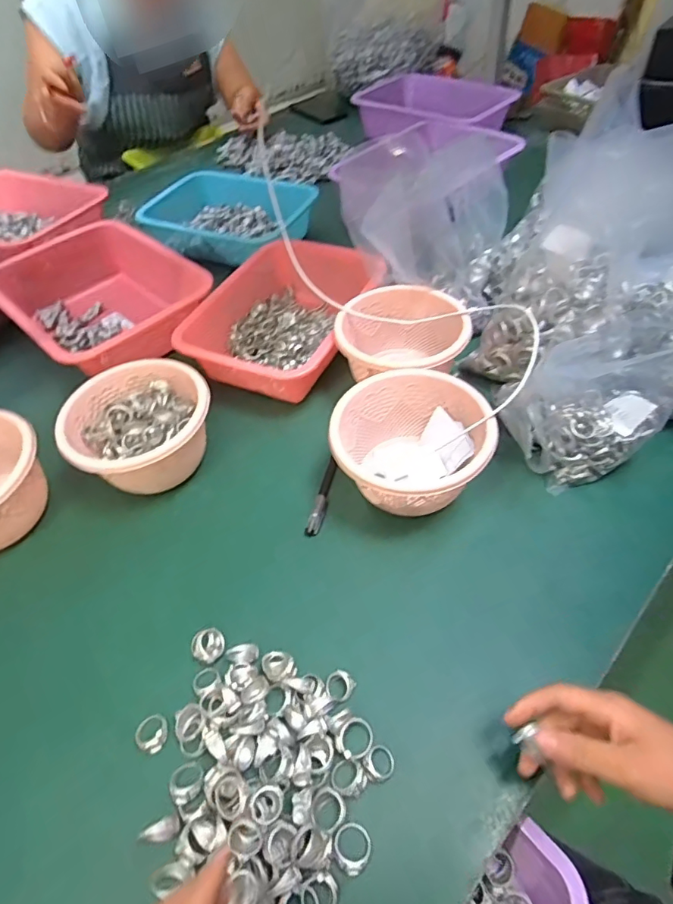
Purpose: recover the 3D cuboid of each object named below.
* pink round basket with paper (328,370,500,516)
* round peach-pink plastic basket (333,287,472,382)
[{"bbox_3d":[0.069,-0.002,0.492,0.142,0.087,0.132,-2,52,3],"label":"pink round basket with paper"},{"bbox_3d":[0.075,-0.122,0.586,0.150,0.076,0.139,-2,52,3],"label":"round peach-pink plastic basket"}]

